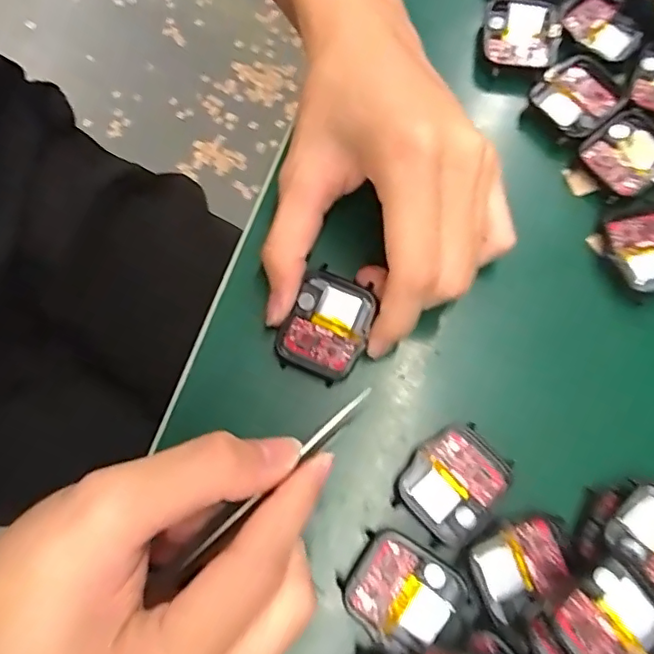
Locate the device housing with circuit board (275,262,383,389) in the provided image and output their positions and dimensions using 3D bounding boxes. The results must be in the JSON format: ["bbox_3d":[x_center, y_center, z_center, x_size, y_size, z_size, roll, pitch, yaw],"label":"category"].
[{"bbox_3d":[0.000,0.001,0.255,0.036,0.010,0.046,27,91,9],"label":"device housing with circuit board"}]

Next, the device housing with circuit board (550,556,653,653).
[{"bbox_3d":[0.106,0.110,0.209,0.039,0.005,0.036,-38,79,-11],"label":"device housing with circuit board"}]

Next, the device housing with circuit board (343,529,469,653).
[{"bbox_3d":[0.031,0.107,0.227,0.042,0.005,0.038,32,76,7],"label":"device housing with circuit board"}]

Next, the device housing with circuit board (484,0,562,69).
[{"bbox_3d":[0.102,-0.155,0.299,0.037,0.009,0.038,8,75,0],"label":"device housing with circuit board"}]

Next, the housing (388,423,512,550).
[{"bbox_3d":[0.053,0.066,0.240,0.045,0.006,0.037,-43,80,-12],"label":"housing"}]

